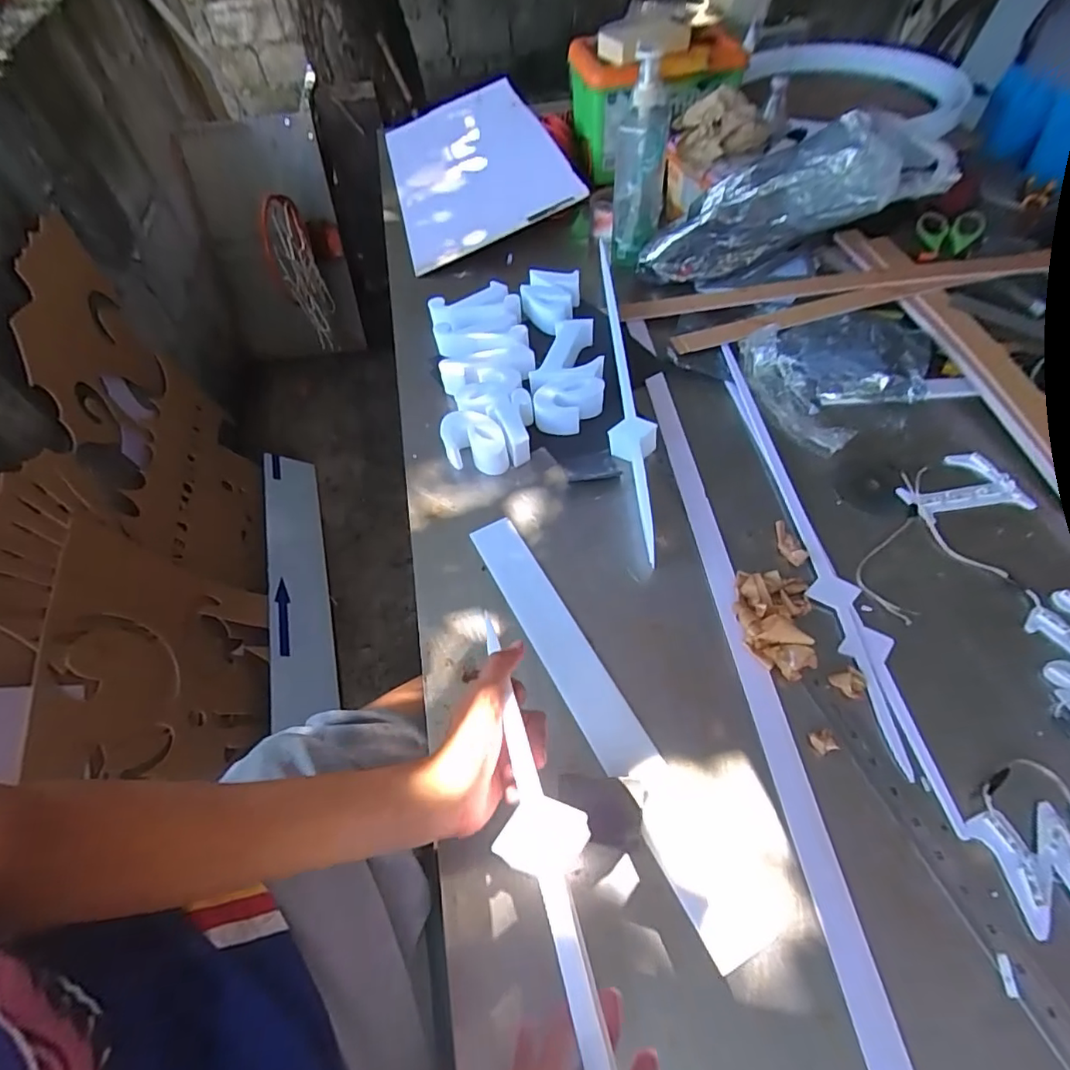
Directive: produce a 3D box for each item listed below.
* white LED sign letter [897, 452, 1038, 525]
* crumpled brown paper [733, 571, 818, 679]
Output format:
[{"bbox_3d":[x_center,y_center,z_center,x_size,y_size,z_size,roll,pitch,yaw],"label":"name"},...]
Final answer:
[{"bbox_3d":[0.482,-0.054,0.626,0.131,0.008,0.080,-12,56,-3],"label":"white LED sign letter"},{"bbox_3d":[0.233,0.075,0.526,0.073,0.050,0.111,9,58,10],"label":"crumpled brown paper"}]

